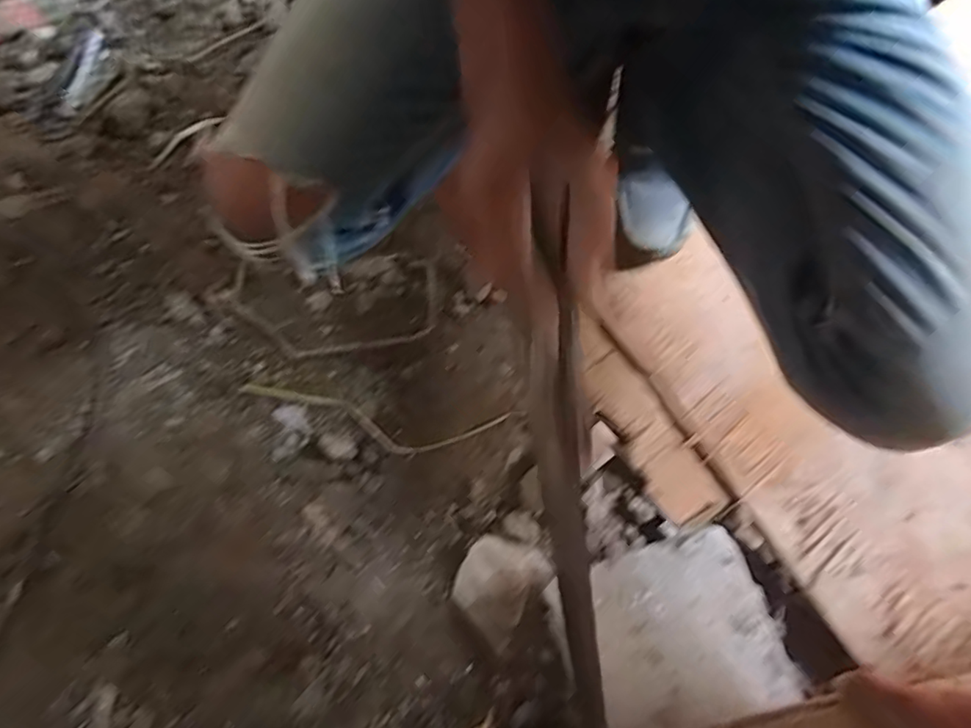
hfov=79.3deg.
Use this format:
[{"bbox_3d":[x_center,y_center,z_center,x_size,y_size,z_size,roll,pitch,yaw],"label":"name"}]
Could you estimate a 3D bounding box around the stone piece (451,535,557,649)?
[{"bbox_3d":[0.013,0.187,0.510,0.068,0.027,0.079,43,80,10],"label":"stone piece"}]

